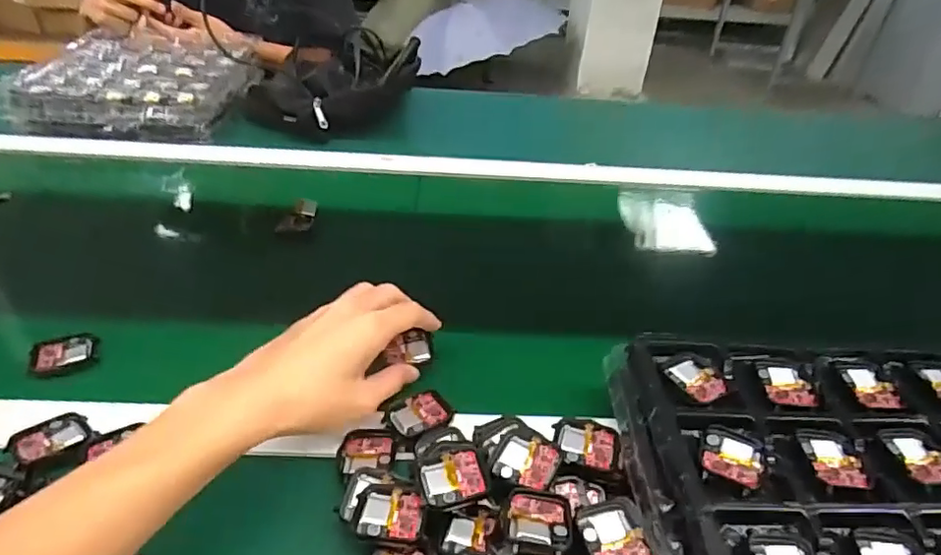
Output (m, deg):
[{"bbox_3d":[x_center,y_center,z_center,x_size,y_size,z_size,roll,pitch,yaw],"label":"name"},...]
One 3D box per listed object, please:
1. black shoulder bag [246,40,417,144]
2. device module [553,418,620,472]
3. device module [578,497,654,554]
[{"bbox_3d":[-0.207,-0.287,0.883,0.169,0.104,0.214,30,43,30],"label":"black shoulder bag"},{"bbox_3d":[0.078,0.112,0.391,0.042,0.010,0.034,8,37,5],"label":"device module"},{"bbox_3d":[0.081,0.145,0.325,0.036,0.010,0.042,-2,37,-9],"label":"device module"}]

